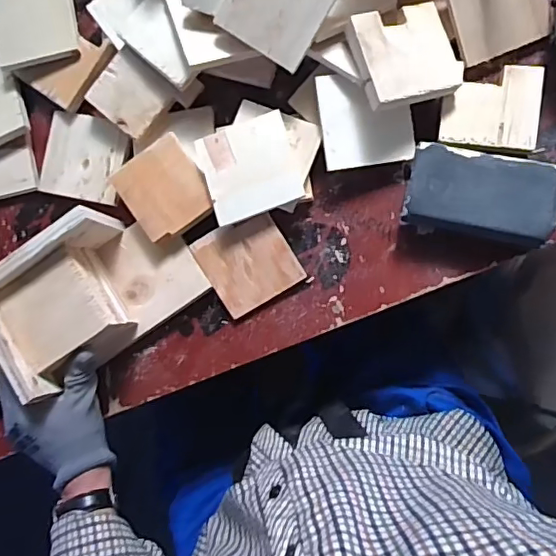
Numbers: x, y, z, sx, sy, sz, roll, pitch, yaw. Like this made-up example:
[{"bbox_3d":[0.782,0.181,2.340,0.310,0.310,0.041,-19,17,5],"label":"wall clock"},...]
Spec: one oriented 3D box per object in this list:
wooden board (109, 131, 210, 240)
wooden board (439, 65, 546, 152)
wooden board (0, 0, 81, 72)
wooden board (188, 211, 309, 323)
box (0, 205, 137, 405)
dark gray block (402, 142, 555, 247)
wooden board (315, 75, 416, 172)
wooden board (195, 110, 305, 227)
[{"bbox_3d":[-0.115,-0.092,0.570,0.083,0.018,0.092,-33,82,5],"label":"wooden board"},{"bbox_3d":[0.208,-0.167,0.540,0.090,0.008,0.080,7,87,9],"label":"wooden board"},{"bbox_3d":[-0.261,-0.274,0.592,0.090,0.011,0.088,-10,85,8],"label":"wooden board"},{"bbox_3d":[-0.030,-0.016,0.567,0.087,0.007,0.088,-31,91,1],"label":"wooden board"},{"bbox_3d":[-0.199,0.023,0.532,0.138,0.072,0.115,-35,82,5],"label":"box"},{"bbox_3d":[0.194,-0.080,0.531,0.135,0.034,0.073,13,88,9],"label":"dark gray block"},{"bbox_3d":[0.087,-0.155,0.546,0.087,0.007,0.090,-8,100,2],"label":"wooden board"},{"bbox_3d":[-0.028,-0.109,0.547,0.088,0.011,0.090,-17,84,7],"label":"wooden board"}]

